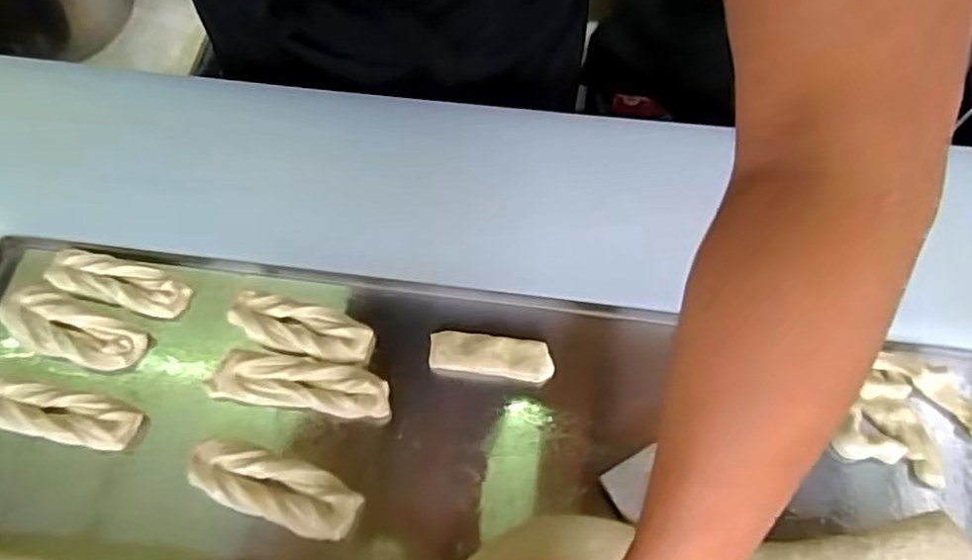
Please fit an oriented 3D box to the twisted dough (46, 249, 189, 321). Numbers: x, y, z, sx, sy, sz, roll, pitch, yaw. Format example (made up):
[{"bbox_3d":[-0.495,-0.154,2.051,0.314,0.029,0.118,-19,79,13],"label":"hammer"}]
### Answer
[{"bbox_3d":[-0.301,0.003,0.539,0.118,0.019,0.038,14,67,6],"label":"twisted dough"}]

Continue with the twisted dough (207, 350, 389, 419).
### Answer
[{"bbox_3d":[-0.139,0.077,0.497,0.133,0.017,0.042,8,66,3],"label":"twisted dough"}]

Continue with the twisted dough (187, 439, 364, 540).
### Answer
[{"bbox_3d":[-0.148,0.143,0.459,0.124,0.016,0.041,20,68,9],"label":"twisted dough"}]

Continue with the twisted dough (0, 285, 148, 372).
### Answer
[{"bbox_3d":[-0.332,0.035,0.516,0.132,0.019,0.048,14,67,6],"label":"twisted dough"}]

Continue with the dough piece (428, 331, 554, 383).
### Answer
[{"bbox_3d":[0.003,0.059,0.509,0.095,0.019,0.029,8,66,4],"label":"dough piece"}]

